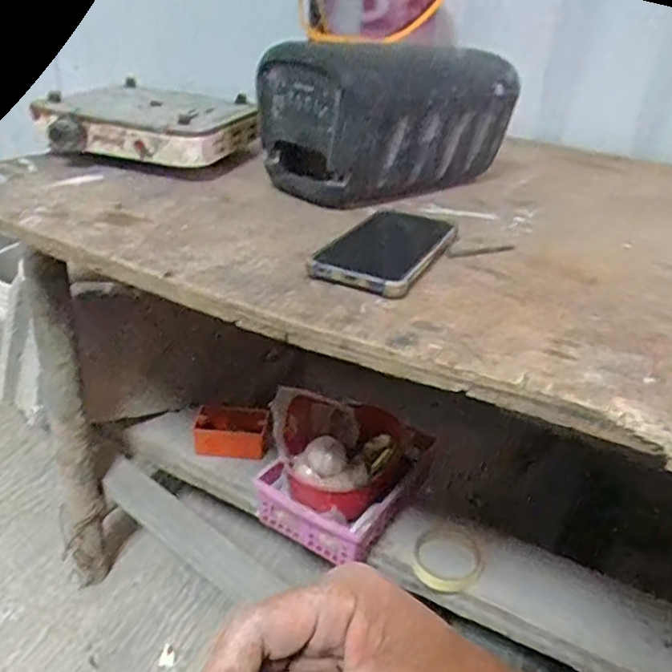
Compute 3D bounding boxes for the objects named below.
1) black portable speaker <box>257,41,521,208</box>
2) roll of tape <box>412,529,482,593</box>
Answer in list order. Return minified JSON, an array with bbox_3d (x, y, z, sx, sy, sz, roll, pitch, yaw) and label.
[{"bbox_3d":[0.058,-0.228,0.670,0.246,0.144,0.153,-21,39,-41],"label":"black portable speaker"},{"bbox_3d":[0.140,0.279,0.771,0.082,0.028,0.080,12,29,13],"label":"roll of tape"}]

